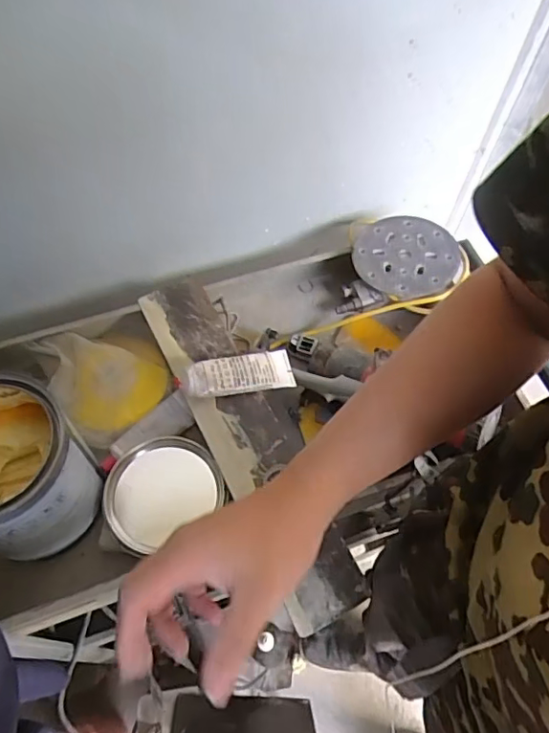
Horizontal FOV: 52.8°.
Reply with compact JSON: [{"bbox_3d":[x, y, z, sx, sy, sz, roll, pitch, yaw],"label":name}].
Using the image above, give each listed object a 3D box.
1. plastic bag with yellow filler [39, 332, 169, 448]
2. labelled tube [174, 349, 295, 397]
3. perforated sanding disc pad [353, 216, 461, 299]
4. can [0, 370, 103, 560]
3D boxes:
[{"bbox_3d":[-0.234,0.012,0.749,0.152,0.054,0.159,-40,70,-20],"label":"plastic bag with yellow filler"},{"bbox_3d":[-0.048,0.010,0.692,0.145,0.015,0.048,-8,82,-15],"label":"labelled tube"},{"bbox_3d":[0.183,-0.156,0.781,0.143,0.016,0.136,35,72,20],"label":"perforated sanding disc pad"},{"bbox_3d":[-0.287,0.107,0.592,0.163,0.160,0.147,31,65,14],"label":"can"}]

